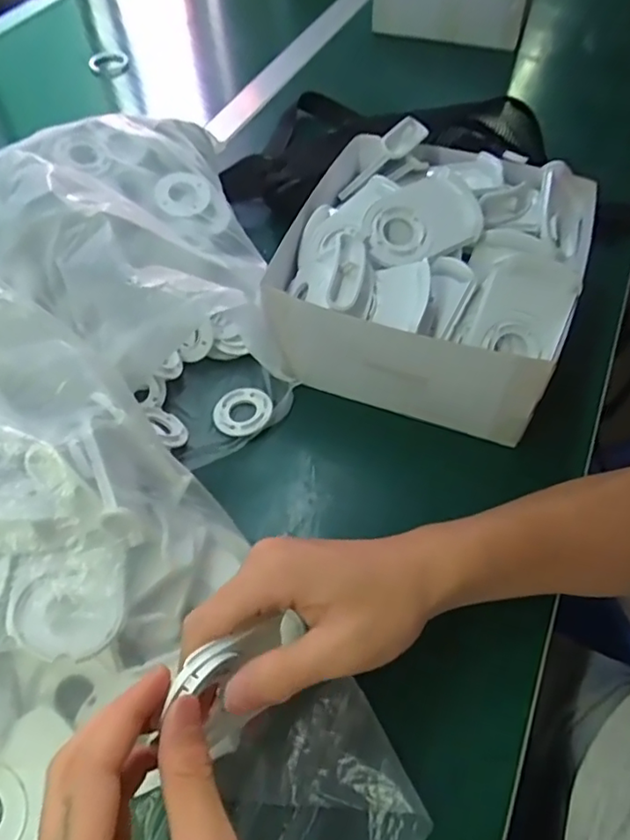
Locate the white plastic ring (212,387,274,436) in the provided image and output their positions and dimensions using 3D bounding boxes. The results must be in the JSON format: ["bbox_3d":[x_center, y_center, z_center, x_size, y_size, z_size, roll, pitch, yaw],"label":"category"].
[{"bbox_3d":[-0.055,-0.007,0.445,0.044,0.008,0.044,-1,55,1],"label":"white plastic ring"}]

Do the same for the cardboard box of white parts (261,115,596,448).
[{"bbox_3d":[0.085,-0.120,0.448,0.206,0.099,0.211,17,57,13],"label":"cardboard box of white parts"}]

